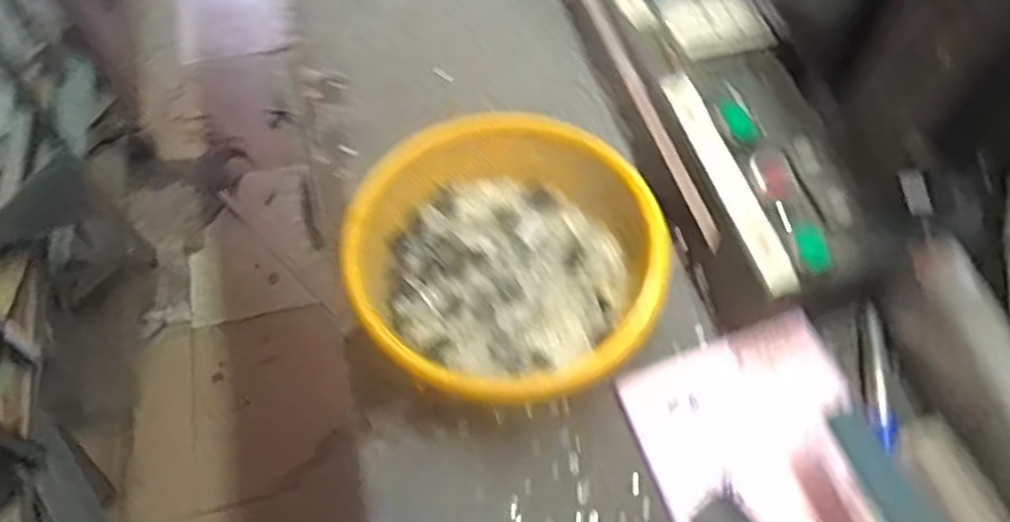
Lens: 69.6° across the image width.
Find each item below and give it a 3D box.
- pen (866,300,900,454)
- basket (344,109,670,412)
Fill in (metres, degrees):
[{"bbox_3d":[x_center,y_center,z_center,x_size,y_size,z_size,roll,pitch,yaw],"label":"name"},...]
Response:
[{"bbox_3d":[0.287,0.088,0.555,0.015,0.012,0.116,7,60,3],"label":"pen"},{"bbox_3d":[-0.001,0.004,0.560,0.218,0.093,0.220,1,60,-1],"label":"basket"}]

